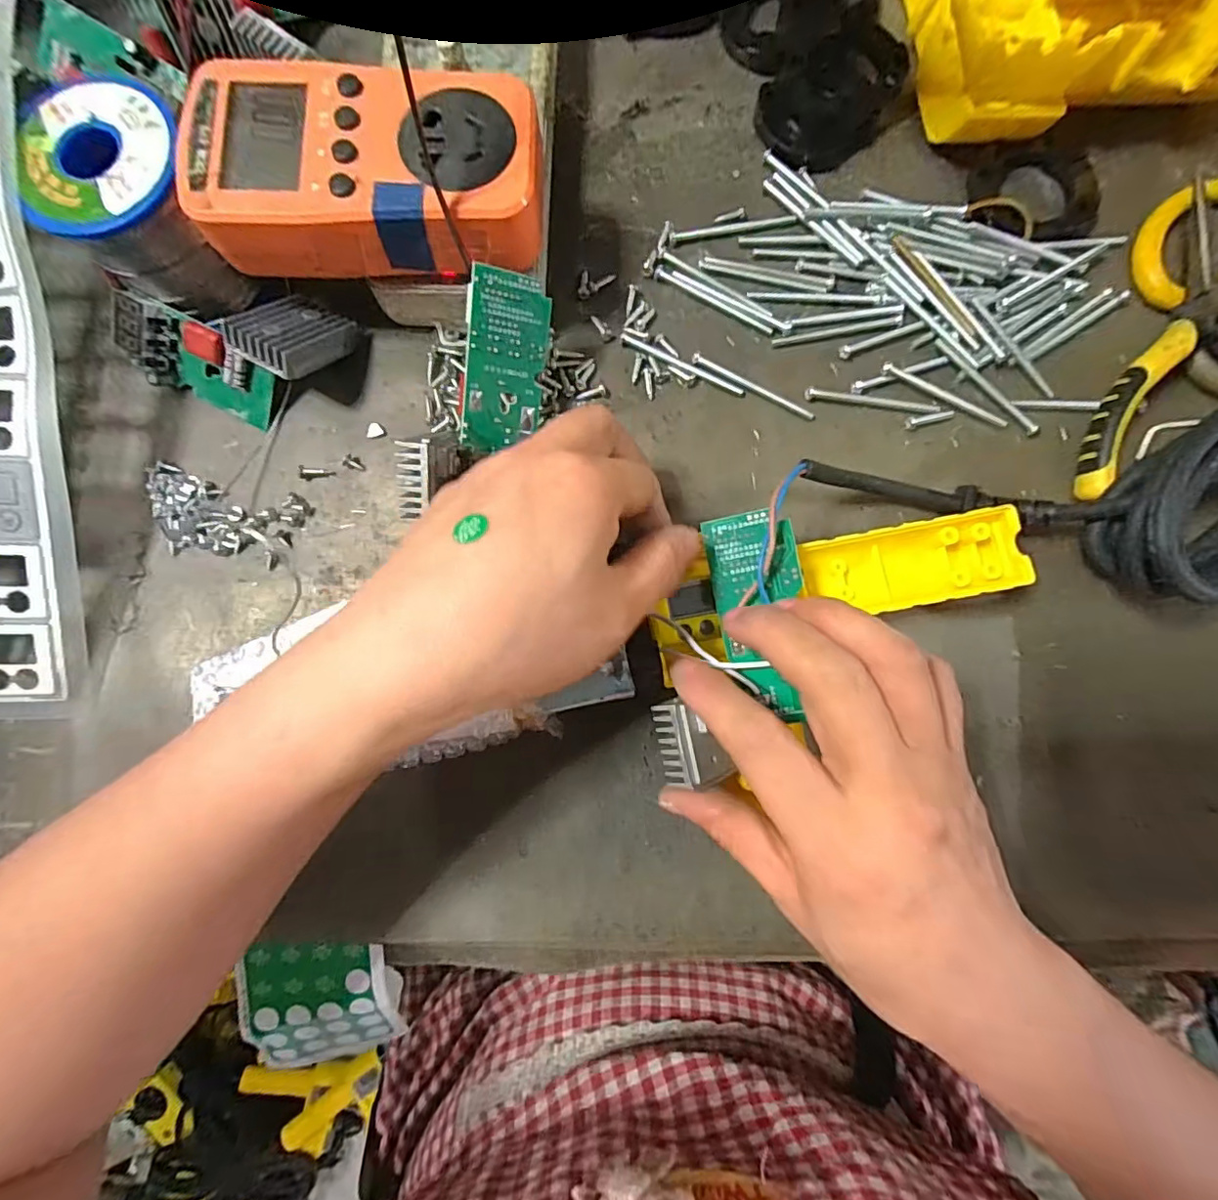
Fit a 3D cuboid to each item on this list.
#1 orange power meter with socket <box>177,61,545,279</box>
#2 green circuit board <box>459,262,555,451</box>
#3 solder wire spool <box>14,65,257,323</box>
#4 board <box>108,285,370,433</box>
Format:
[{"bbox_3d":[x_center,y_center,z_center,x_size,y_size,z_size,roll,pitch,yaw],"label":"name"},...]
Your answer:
[{"bbox_3d":[-0.089,-0.161,0.211,0.124,0.029,0.066,0,83,-1],"label":"orange power meter with socket"},{"bbox_3d":[-0.042,-0.096,0.227,0.034,0.004,0.067,-4,114,-30],"label":"green circuit board"},{"bbox_3d":[-0.191,-0.162,0.232,0.060,0.061,0.062,-20,84,-3],"label":"solder wire spool"},{"bbox_3d":[-0.167,-0.117,0.243,0.088,0.035,0.059,21,84,2],"label":"board"}]

